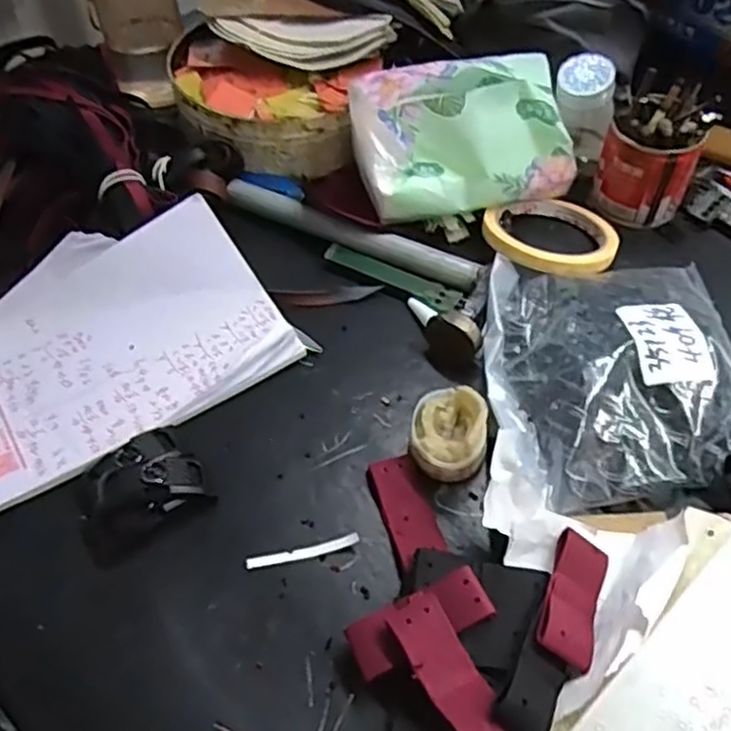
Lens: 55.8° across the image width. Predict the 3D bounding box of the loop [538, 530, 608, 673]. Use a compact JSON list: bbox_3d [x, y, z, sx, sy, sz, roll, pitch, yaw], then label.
[{"bbox_3d":[0.098,0.108,0.324,0.028,0.007,0.067,34,42,-4],"label":"loop"}]

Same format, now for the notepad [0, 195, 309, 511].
[{"bbox_3d":[-0.168,-0.016,0.419,0.217,0.044,0.145,-31,58,-20],"label":"notepad"}]

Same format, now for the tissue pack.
[{"bbox_3d":[0.068,-0.160,0.482,0.154,0.102,0.059,-9,19,-1],"label":"tissue pack"}]

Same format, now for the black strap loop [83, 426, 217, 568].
[{"bbox_3d":[-0.125,0.064,0.372,0.066,0.021,0.060,-31,58,-20],"label":"black strap loop"}]

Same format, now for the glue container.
[{"bbox_3d":[0.045,0.039,0.385,0.040,0.043,0.048,7,53,2],"label":"glue container"}]

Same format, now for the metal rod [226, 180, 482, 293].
[{"bbox_3d":[-0.010,-0.095,0.491,0.195,0.013,0.024,22,57,18],"label":"metal rod"}]

